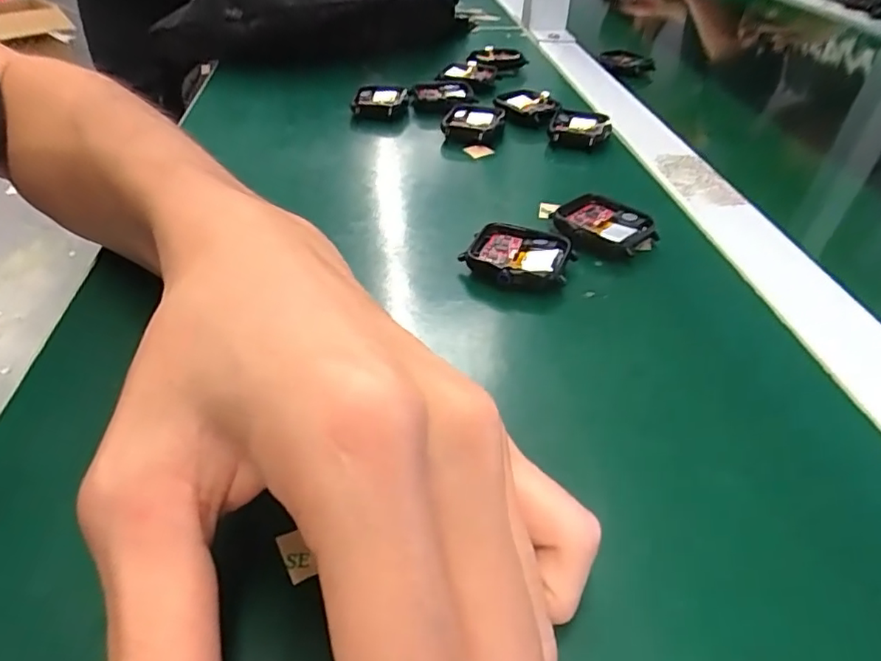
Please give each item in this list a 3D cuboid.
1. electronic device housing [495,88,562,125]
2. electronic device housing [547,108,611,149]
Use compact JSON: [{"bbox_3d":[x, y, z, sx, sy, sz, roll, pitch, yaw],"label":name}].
[{"bbox_3d":[0.063,-0.160,0.408,0.038,0.009,0.039,-29,49,-32],"label":"electronic device housing"},{"bbox_3d":[0.092,-0.132,0.379,0.038,0.012,0.038,14,41,14],"label":"electronic device housing"}]

